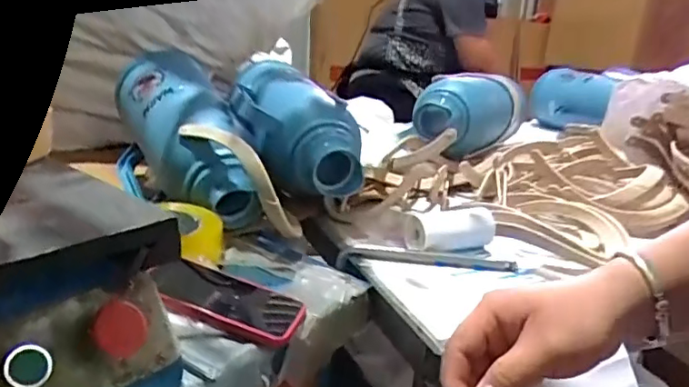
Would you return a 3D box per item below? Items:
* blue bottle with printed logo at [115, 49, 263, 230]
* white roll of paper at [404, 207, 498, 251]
[{"bbox_3d":[-0.234,-0.097,0.849,0.117,0.124,0.347,-8,46,-35],"label":"blue bottle with printed logo"},{"bbox_3d":[0.143,0.046,0.774,0.120,0.049,0.060,-4,21,-27],"label":"white roll of paper"}]

